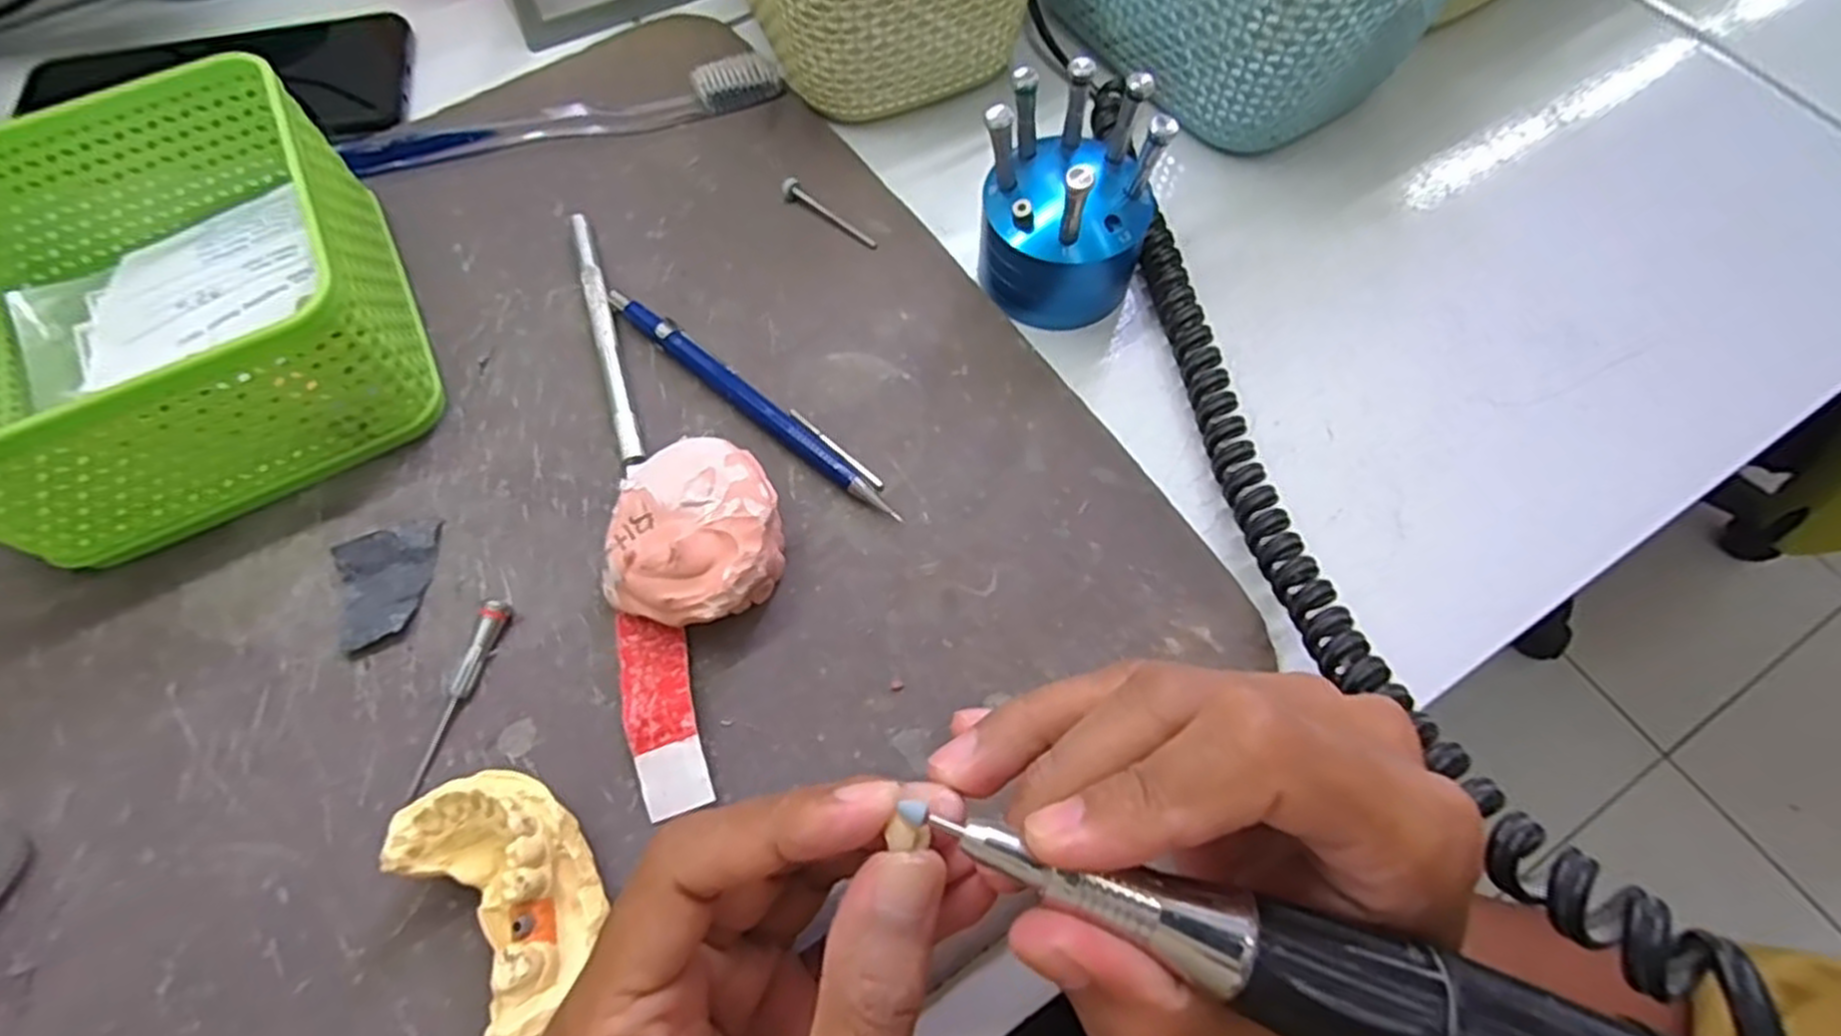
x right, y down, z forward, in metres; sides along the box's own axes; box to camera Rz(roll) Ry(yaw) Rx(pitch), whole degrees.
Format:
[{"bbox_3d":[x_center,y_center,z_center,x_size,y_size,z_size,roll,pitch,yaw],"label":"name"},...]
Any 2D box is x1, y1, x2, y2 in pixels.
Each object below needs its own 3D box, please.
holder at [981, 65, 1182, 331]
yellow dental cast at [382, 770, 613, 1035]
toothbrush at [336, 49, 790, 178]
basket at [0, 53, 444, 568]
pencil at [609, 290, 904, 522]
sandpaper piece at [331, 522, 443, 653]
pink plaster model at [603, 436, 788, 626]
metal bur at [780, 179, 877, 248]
[{"bbox_3d":[0.052,-0.110,0.274,0.055,0.063,0.056,0,66,0],"label":"holder"},{"bbox_3d":[-0.103,0.094,0.204,0.035,0.030,0.062,-42,73,-17],"label":"yellow dental cast"},{"bbox_3d":[-0.146,-0.168,0.331,0.175,0.011,0.022,-17,67,-7],"label":"toothbrush"},{"bbox_3d":[-0.248,-0.071,0.260,0.128,0.062,0.134,-27,69,-11],"label":"basket"},{"bbox_3d":[-0.060,-0.042,0.276,0.134,0.009,0.012,38,72,15],"label":"pencil"},{"bbox_3d":[-0.168,0.021,0.249,0.030,0.007,0.035,-18,67,-8],"label":"sandpaper piece"},{"bbox_3d":[-0.069,0.005,0.244,0.052,0.030,0.057,0,66,0],"label":"pink plaster model"},{"bbox_3d":[-0.036,-0.121,0.312,0.046,0.006,0.007,34,70,14],"label":"metal bur"}]

